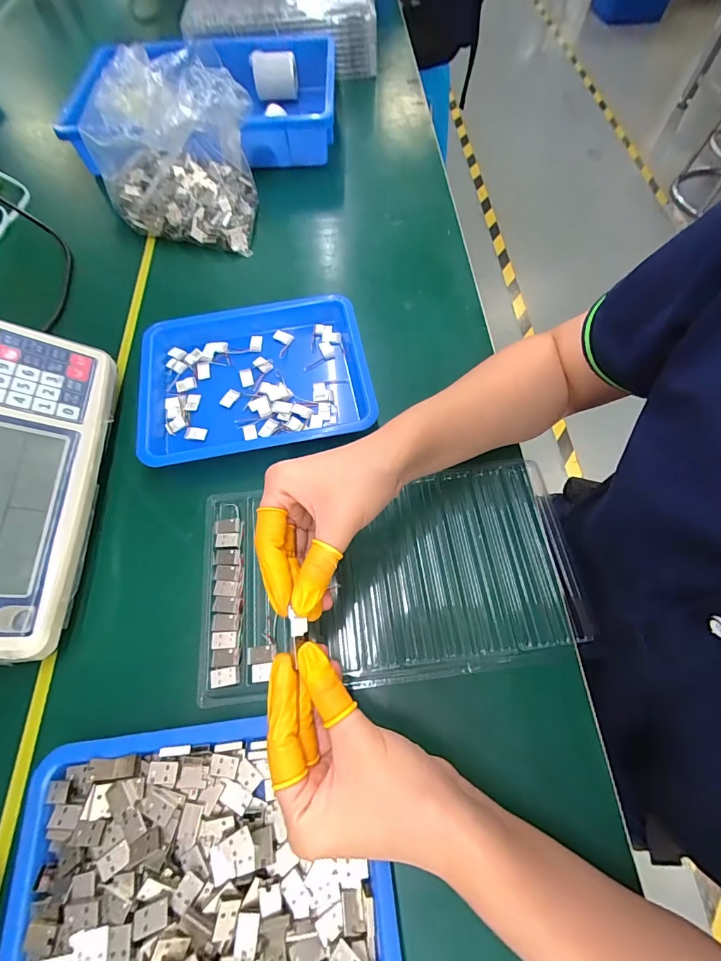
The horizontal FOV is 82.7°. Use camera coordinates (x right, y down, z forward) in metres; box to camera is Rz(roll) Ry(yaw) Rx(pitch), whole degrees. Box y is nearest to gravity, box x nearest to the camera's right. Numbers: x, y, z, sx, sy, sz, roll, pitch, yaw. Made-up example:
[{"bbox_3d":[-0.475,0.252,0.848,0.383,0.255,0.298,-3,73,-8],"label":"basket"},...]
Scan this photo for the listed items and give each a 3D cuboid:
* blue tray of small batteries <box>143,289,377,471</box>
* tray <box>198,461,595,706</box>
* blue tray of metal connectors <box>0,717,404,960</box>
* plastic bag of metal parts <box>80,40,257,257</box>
[{"bbox_3d":[-0.105,-0.099,0.400,0.221,0.026,0.166,-10,64,-3],"label":"blue tray of small batteries"},{"bbox_3d":[0.021,0.072,0.331,0.291,0.012,0.155,-7,64,-2],"label":"tray"},{"bbox_3d":[-0.092,0.240,0.237,0.216,0.030,0.167,-7,64,-2],"label":"blue tray of metal connectors"},{"bbox_3d":[-0.220,-0.380,0.486,0.172,0.141,0.151,3,64,3],"label":"plastic bag of metal parts"}]

